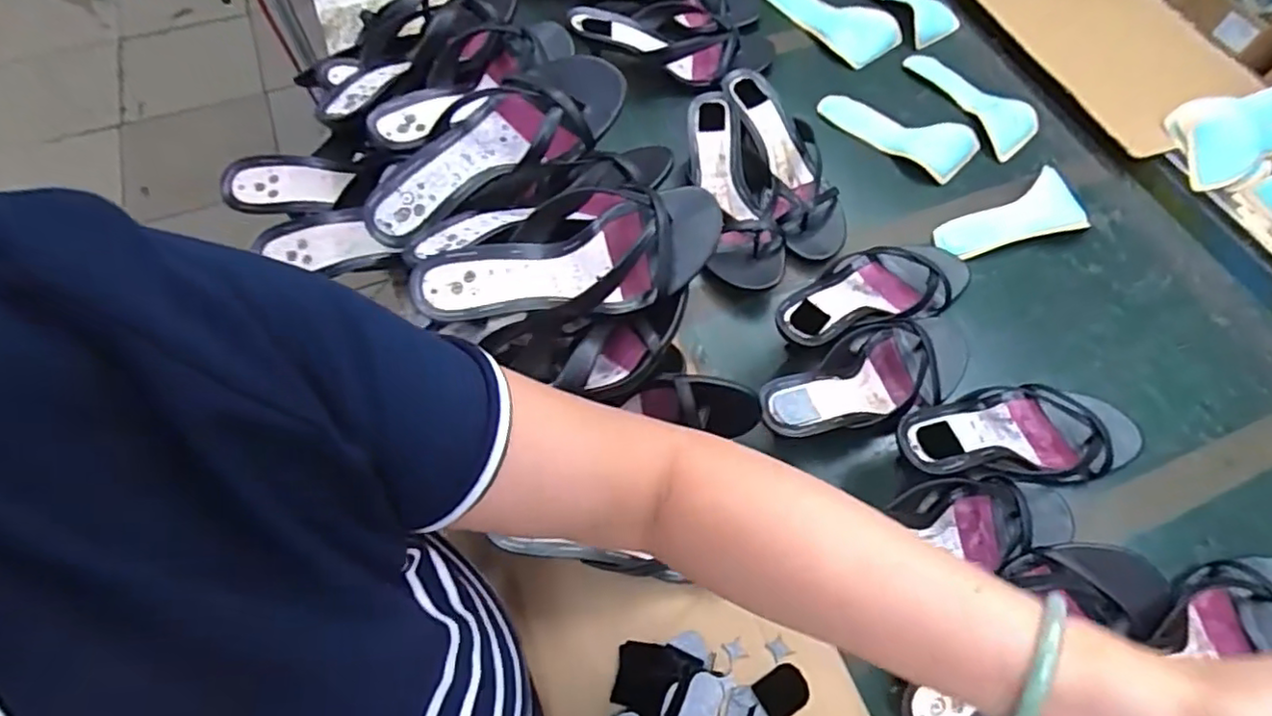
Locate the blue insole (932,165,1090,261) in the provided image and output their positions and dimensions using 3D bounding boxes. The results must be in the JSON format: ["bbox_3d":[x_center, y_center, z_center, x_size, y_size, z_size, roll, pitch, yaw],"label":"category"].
[{"bbox_3d":[0.412,-0.147,0.685,0.168,0.023,0.078,-25,66,-14],"label":"blue insole"}]

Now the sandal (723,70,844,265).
[{"bbox_3d":[0.168,-0.218,0.692,0.086,0.049,0.238,-13,72,-11],"label":"sandal"}]

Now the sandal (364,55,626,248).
[{"bbox_3d":[-0.119,-0.179,0.519,0.237,0.049,0.089,-36,69,-18],"label":"sandal"}]

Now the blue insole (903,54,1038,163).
[{"bbox_3d":[0.428,-0.329,0.793,0.088,0.013,0.191,-23,65,-13],"label":"blue insole"}]

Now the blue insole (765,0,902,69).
[{"bbox_3d":[0.263,-0.469,0.859,0.088,0.020,0.196,-41,70,-20],"label":"blue insole"}]

